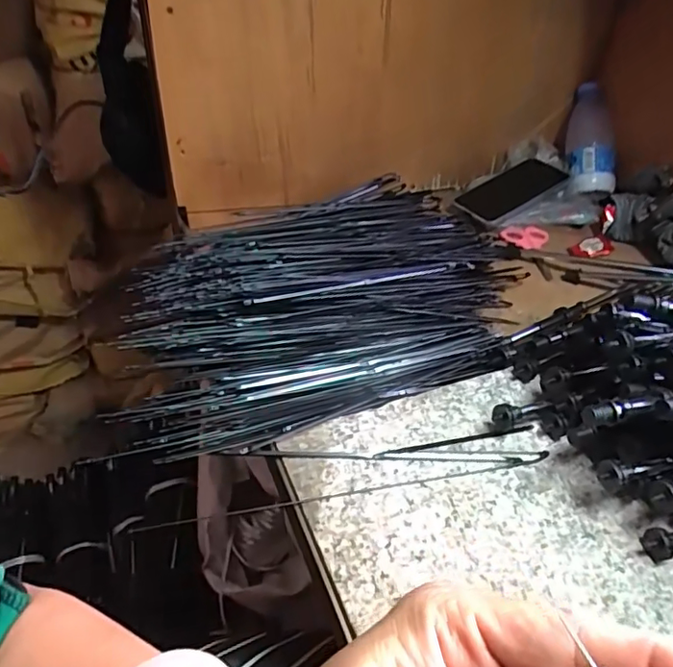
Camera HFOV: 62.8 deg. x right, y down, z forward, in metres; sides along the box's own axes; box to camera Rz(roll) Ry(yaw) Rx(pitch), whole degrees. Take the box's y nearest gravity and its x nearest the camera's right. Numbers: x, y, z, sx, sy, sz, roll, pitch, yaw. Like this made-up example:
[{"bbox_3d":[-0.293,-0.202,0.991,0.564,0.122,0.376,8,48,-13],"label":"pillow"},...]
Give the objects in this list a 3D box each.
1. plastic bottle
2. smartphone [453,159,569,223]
[{"bbox_3d":[0.346,-0.261,0.758,0.061,0.059,0.150,0,79,2],"label":"plastic bottle"},{"bbox_3d":[0.233,-0.192,0.740,0.145,0.014,0.078,-30,56,-18],"label":"smartphone"}]

